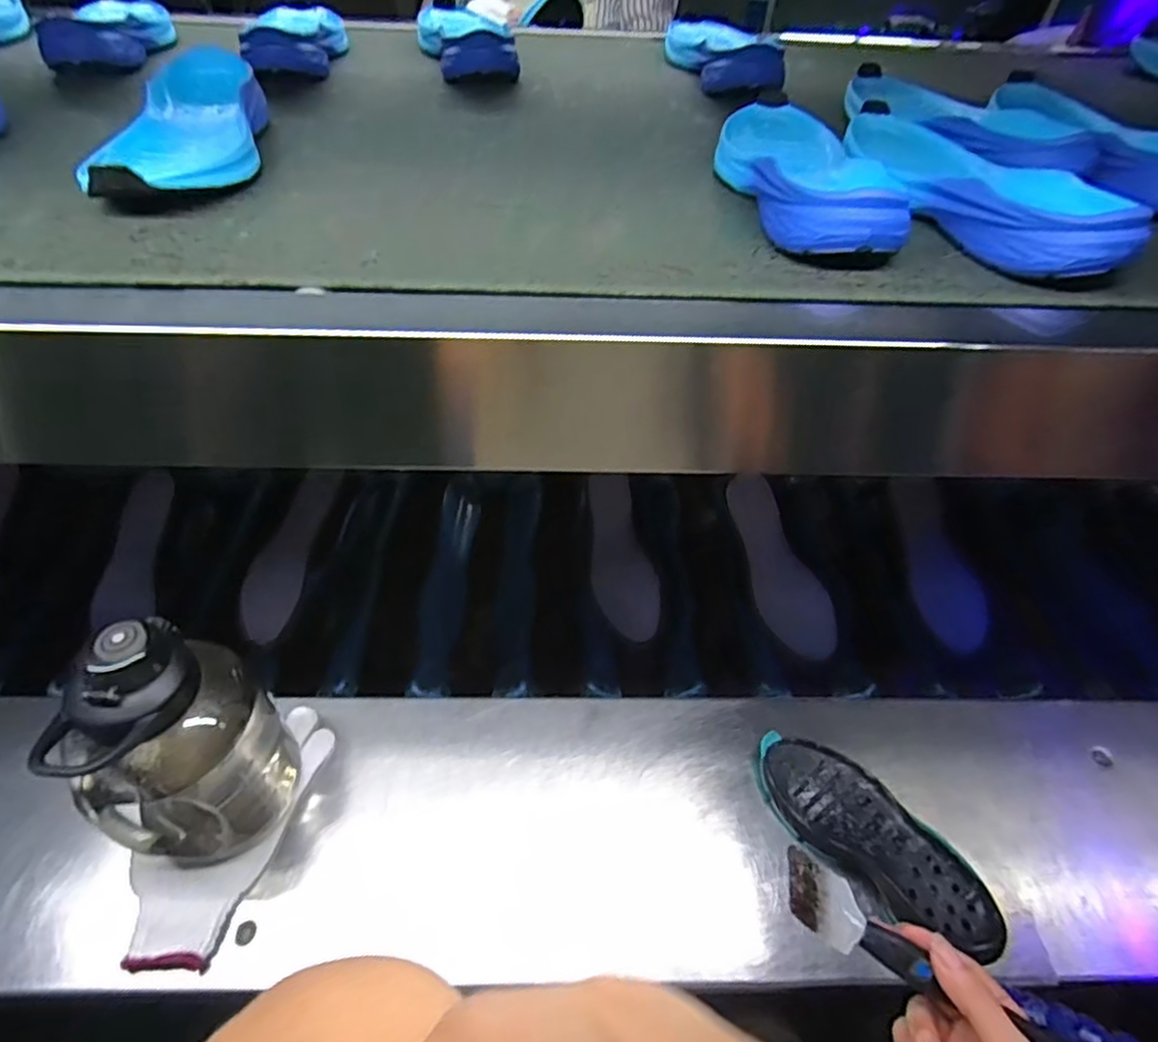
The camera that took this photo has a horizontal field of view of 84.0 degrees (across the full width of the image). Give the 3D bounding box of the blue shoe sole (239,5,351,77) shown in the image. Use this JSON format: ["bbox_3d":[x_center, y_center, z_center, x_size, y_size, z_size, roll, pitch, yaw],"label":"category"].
[{"bbox_3d":[-0.305,-0.533,0.703,0.097,0.039,0.238,-8,47,-12],"label":"blue shoe sole"}]

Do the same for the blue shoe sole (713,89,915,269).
[{"bbox_3d":[0.161,-0.261,0.478,0.099,0.042,0.269,3,46,-1],"label":"blue shoe sole"}]

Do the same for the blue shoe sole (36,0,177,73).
[{"bbox_3d":[-0.499,-0.529,0.694,0.090,0.037,0.238,-8,47,-12],"label":"blue shoe sole"}]

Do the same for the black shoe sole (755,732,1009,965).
[{"bbox_3d":[0.244,0.270,0.548,0.086,0.031,0.216,-30,55,-29],"label":"black shoe sole"}]

